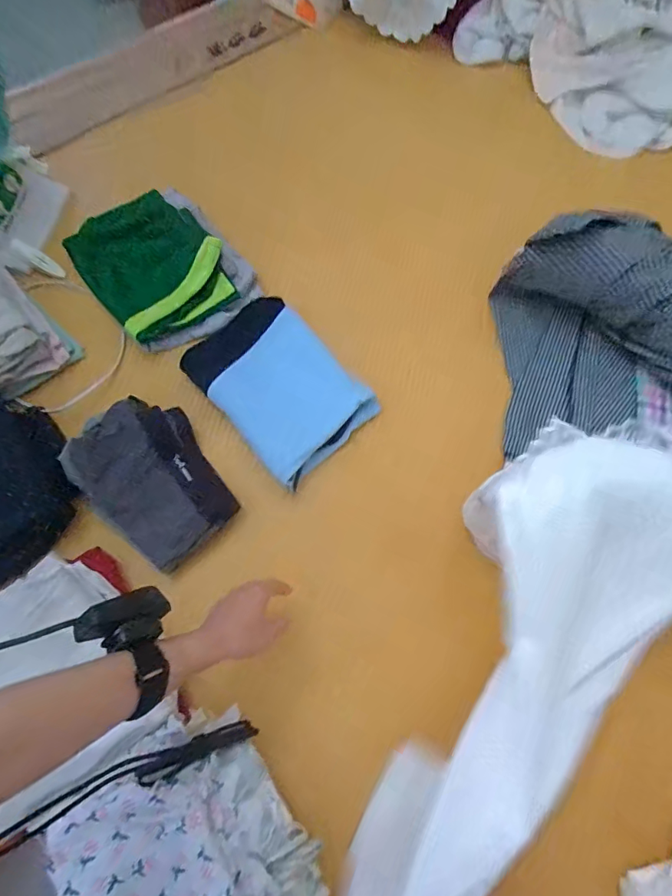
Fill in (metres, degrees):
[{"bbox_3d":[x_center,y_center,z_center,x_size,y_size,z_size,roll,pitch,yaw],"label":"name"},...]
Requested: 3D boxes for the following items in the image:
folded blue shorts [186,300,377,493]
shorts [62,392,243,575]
[{"bbox_3d":[-0.086,-0.098,0.723,0.187,0.043,0.262,-41,77,-14],"label":"folded blue shorts"},{"bbox_3d":[-0.252,0.039,0.672,0.159,0.031,0.228,-41,77,-14],"label":"shorts"}]

